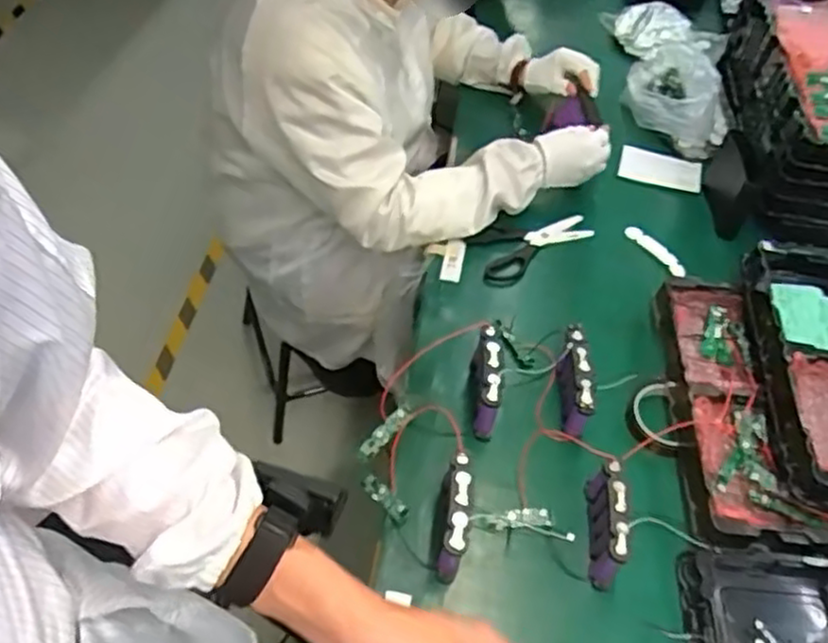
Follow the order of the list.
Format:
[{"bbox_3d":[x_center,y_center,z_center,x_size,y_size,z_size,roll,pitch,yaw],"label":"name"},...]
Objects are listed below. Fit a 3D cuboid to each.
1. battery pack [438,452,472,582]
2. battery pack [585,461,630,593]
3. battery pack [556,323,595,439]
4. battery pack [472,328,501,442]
[{"bbox_3d":[0.041,0.202,0.758,0.025,0.086,0.107,7,53,0],"label":"battery pack"},{"bbox_3d":[0.206,0.208,0.766,0.024,0.083,0.122,7,53,1],"label":"battery pack"},{"bbox_3d":[0.194,0.073,0.862,0.027,0.082,0.110,-1,53,-6],"label":"battery pack"},{"bbox_3d":[0.085,0.073,0.850,0.023,0.090,0.106,3,53,-2],"label":"battery pack"}]

